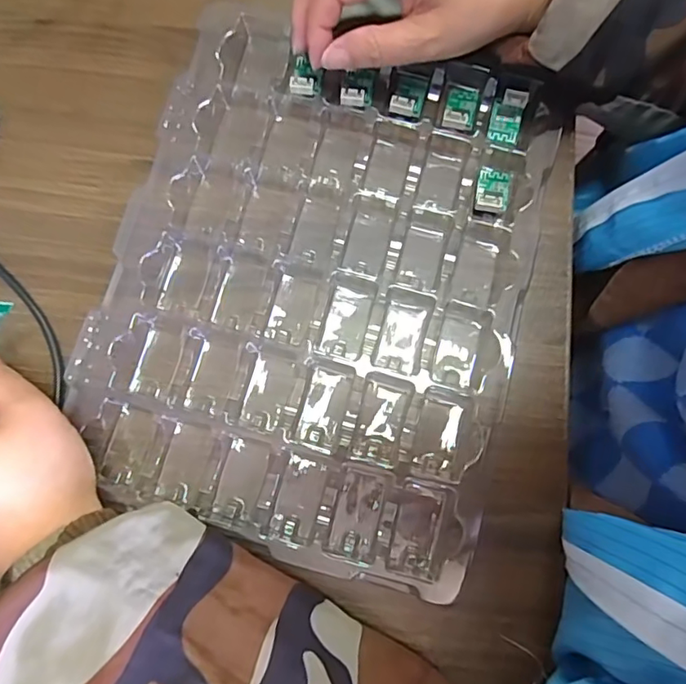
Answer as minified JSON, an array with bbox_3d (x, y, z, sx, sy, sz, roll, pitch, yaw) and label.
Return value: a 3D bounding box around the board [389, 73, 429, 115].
[{"bbox_3d":[0.037,-0.141,0.310,0.019,0.010,0.023,13,79,2],"label":"board"}]

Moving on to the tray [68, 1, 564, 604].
[{"bbox_3d":[-0.012,-0.035,0.285,0.209,0.027,0.266,15,79,2],"label":"tray"}]

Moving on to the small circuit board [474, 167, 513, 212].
[{"bbox_3d":[0.083,-0.083,0.299,0.018,0.004,0.027,17,79,3],"label":"small circuit board"}]

